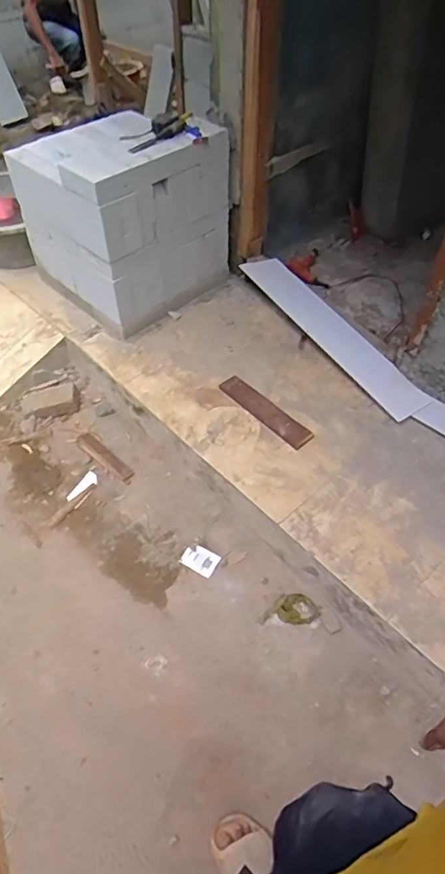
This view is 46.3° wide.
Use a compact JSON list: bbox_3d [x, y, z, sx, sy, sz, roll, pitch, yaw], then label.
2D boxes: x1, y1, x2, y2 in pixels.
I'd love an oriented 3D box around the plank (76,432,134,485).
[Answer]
[{"bbox_3d":[-0.419,0.072,1.868,0.277,0.017,0.062,35,58,25],"label":"plank"}]

